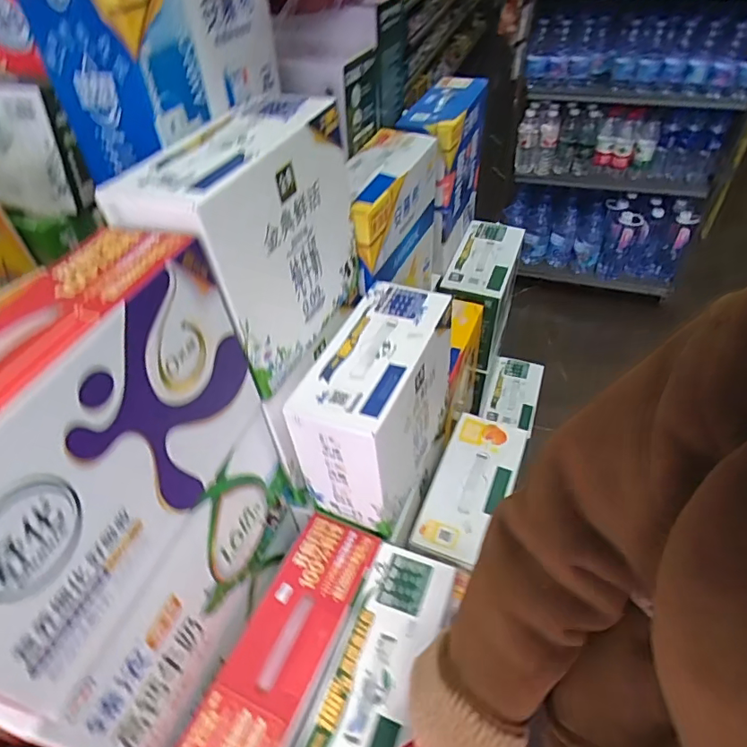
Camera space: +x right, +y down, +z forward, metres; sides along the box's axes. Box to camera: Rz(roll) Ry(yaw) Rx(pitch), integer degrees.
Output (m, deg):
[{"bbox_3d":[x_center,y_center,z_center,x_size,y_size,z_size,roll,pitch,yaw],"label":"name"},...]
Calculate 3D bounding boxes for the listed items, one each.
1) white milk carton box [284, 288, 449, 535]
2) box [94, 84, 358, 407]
[{"bbox_3d":[0.012,0.048,0.741,0.133,0.237,0.265,17,49,18],"label":"white milk carton box"},{"bbox_3d":[-0.136,-0.160,0.617,0.135,0.241,0.271,16,49,17],"label":"box"}]

